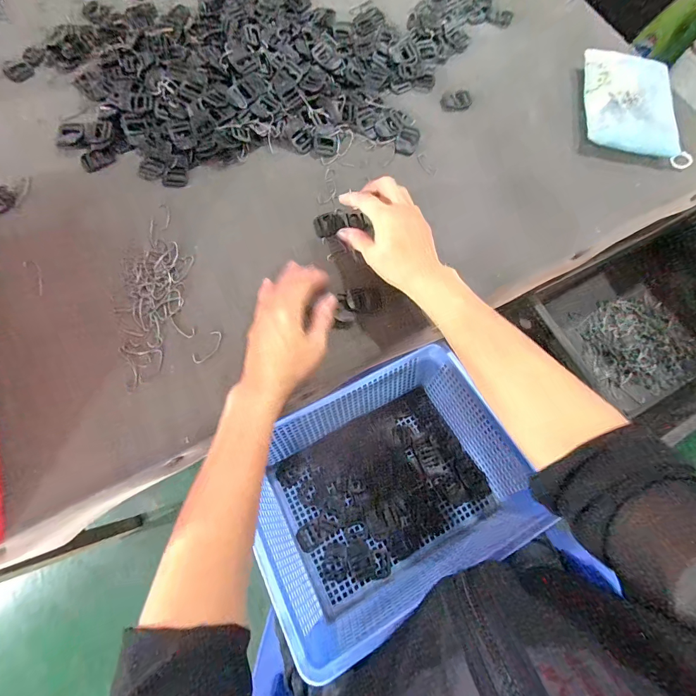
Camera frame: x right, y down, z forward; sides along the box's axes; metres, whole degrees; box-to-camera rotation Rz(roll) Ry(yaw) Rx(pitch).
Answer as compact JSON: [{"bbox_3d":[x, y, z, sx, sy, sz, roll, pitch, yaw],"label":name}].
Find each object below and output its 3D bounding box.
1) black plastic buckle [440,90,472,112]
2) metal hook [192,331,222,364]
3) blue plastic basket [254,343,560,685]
[{"bbox_3d":[0.148,-0.338,0.490,0.041,0.004,0.032,-5,73,-4],"label":"black plastic buckle"},{"bbox_3d":[-0.144,-0.001,0.371,0.017,0.004,0.039,33,74,8],"label":"metal hook"},{"bbox_3d":[0.033,0.150,0.420,0.284,0.120,0.219,-27,76,-10],"label":"blue plastic basket"}]

